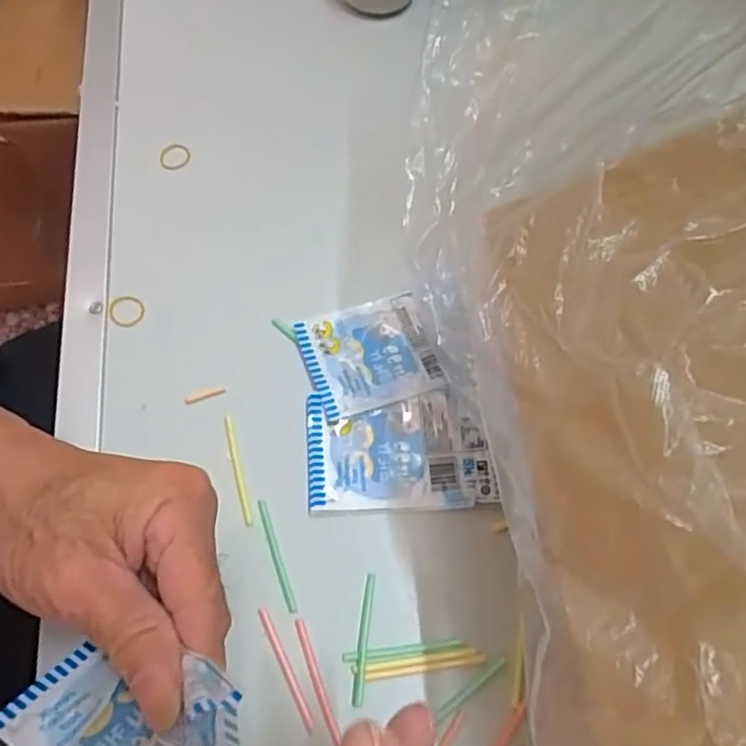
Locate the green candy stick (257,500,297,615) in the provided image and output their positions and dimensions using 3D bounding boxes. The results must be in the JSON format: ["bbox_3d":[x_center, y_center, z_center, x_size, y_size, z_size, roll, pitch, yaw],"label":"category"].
[{"bbox_3d":[-0.049,0.092,0.335,0.004,0.004,0.058,-18,68,-10],"label":"green candy stick"}]

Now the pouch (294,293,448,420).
[{"bbox_3d":[-0.001,-0.012,0.380,0.072,0.007,0.062,-17,68,-10],"label":"pouch"}]

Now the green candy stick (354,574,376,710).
[{"bbox_3d":[-0.004,0.129,0.321,0.005,0.004,0.060,7,66,0],"label":"green candy stick"}]

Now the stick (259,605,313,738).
[{"bbox_3d":[-0.042,0.142,0.317,0.005,0.004,0.059,-24,69,-13],"label":"stick"}]

